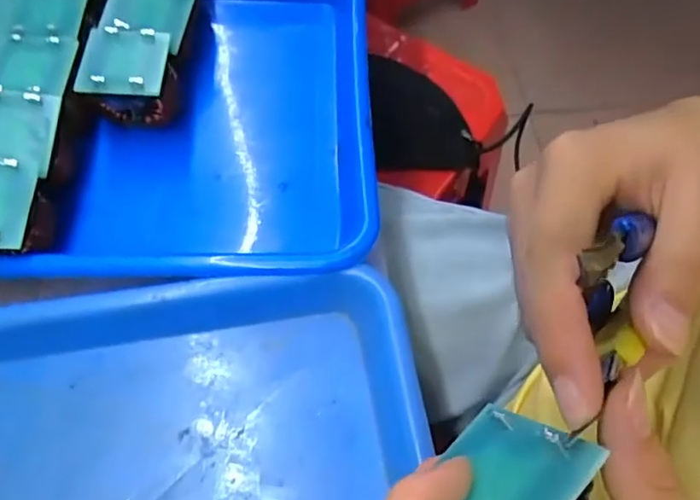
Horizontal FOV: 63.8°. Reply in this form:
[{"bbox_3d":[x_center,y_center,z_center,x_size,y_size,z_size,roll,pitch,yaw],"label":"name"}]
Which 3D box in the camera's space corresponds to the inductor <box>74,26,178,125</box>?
[{"bbox_3d":[-0.127,-0.100,0.328,0.047,0.038,0.052,-5,62,-4],"label":"inductor"}]

